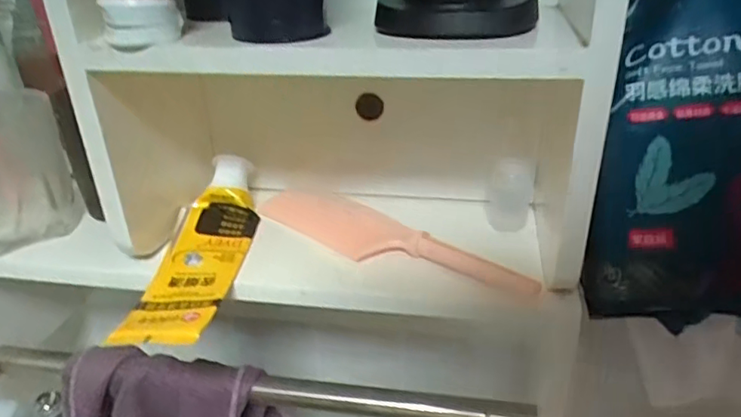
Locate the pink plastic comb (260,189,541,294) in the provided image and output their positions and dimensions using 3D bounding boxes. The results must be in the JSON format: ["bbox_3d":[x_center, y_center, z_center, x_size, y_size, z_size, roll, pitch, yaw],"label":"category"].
[{"bbox_3d":[0.009,0.017,0.333,0.181,0.019,0.034,19,34,34],"label":"pink plastic comb"}]

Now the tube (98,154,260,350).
[{"bbox_3d":[-0.097,0.017,0.326,0.047,0.032,0.157,1,28,5],"label":"tube"}]

